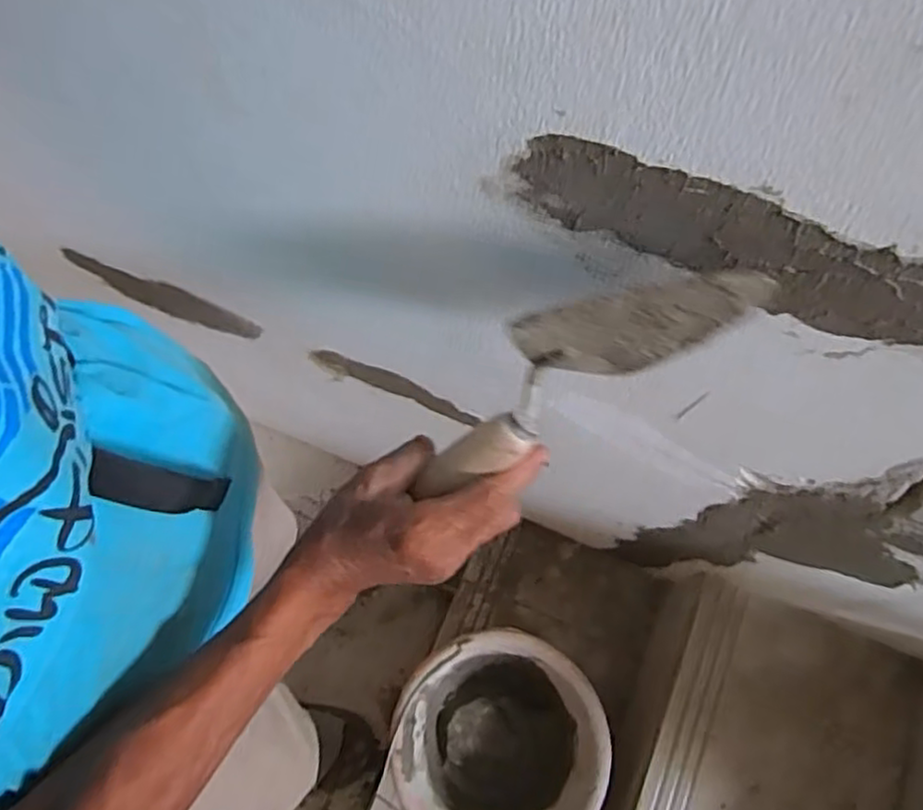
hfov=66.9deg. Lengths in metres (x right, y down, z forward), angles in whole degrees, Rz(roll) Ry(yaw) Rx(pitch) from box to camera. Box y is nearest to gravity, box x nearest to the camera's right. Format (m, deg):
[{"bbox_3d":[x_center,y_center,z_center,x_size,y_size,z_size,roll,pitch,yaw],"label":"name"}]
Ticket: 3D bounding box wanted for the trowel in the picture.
[{"bbox_3d":[0.057,-0.017,0.367,0.208,0.070,0.048,-38,72,34],"label":"trowel"}]

